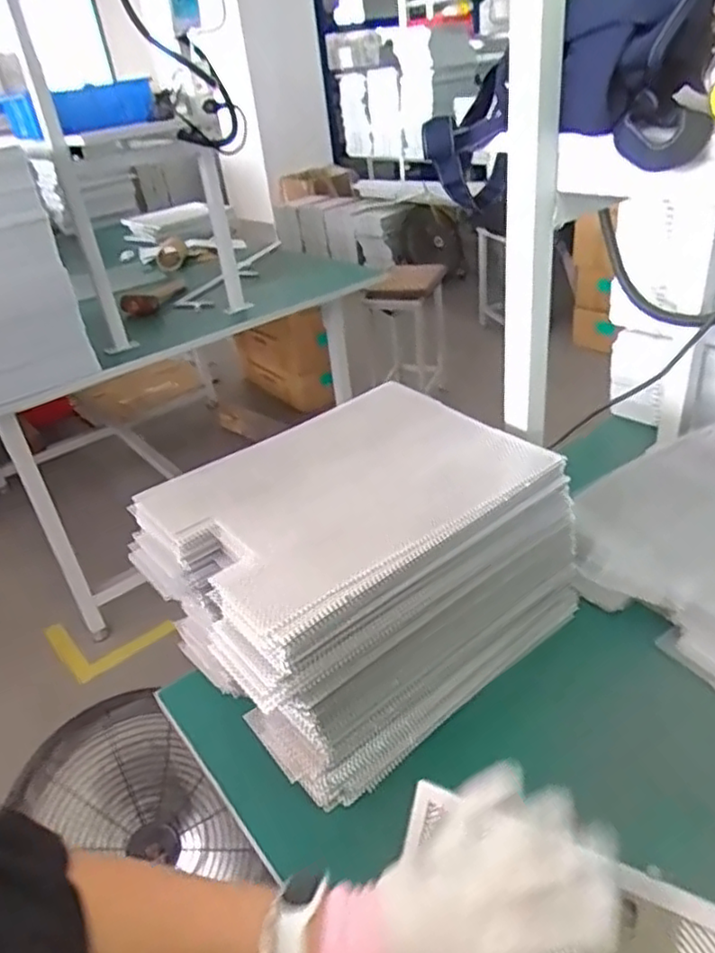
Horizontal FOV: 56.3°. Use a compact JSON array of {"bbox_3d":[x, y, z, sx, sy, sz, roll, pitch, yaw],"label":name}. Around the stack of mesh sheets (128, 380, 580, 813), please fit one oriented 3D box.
[{"bbox_3d":[0.002,0.087,0.692,0.367,0.202,0.281,-29,38,-30],"label":"stack of mesh sheets"}]

